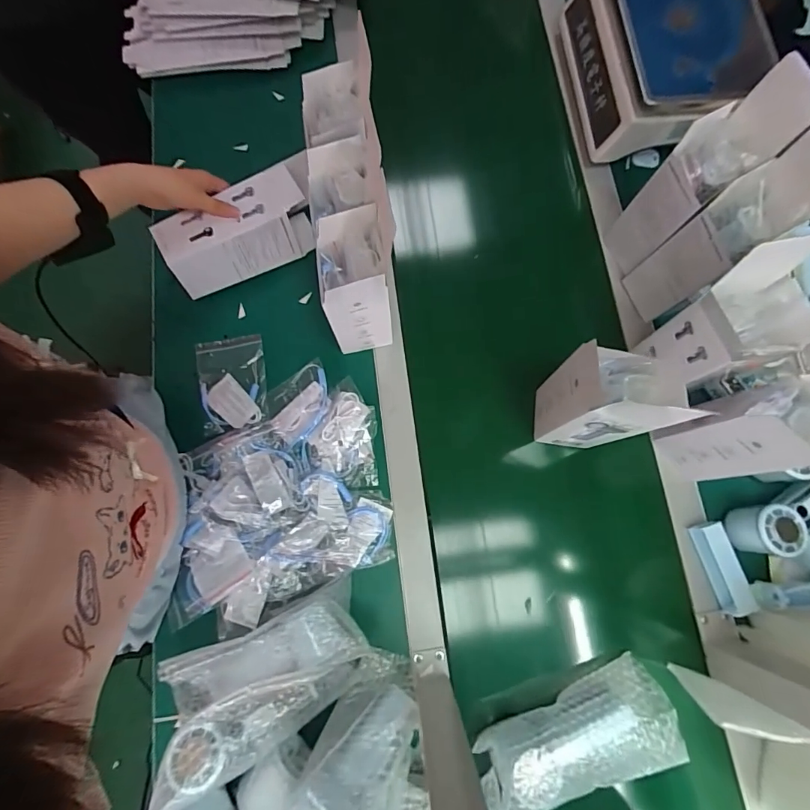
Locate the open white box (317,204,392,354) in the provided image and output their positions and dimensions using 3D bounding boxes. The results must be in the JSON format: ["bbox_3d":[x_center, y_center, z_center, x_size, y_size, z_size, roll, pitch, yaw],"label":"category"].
[{"bbox_3d":[-0.059,-0.134,0.513,0.074,0.183,0.087,-7,76,-2],"label":"open white box"}]

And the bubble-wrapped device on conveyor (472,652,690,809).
[{"bbox_3d":[0.183,0.361,0.467,0.214,0.048,0.088,-20,77,-5],"label":"bubble-wrapped device on conveyor"}]

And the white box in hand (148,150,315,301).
[{"bbox_3d":[-0.213,-0.231,0.588,0.209,0.074,0.088,-28,78,-7],"label":"white box in hand"}]

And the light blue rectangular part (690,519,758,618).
[{"bbox_3d":[0.378,0.194,0.521,0.030,0.024,0.104,-14,77,-3],"label":"light blue rectangular part"}]

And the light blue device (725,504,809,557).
[{"bbox_3d":[0.422,0.148,0.520,0.060,0.055,0.055,0,76,0],"label":"light blue device"}]

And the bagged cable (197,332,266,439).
[{"bbox_3d":[-0.231,-0.029,0.578,0.085,0.016,0.130,-9,76,-2],"label":"bagged cable"}]

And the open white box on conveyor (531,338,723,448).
[{"bbox_3d":[0.211,-0.004,0.493,0.081,0.186,0.074,8,76,2],"label":"open white box on conveyor"}]

